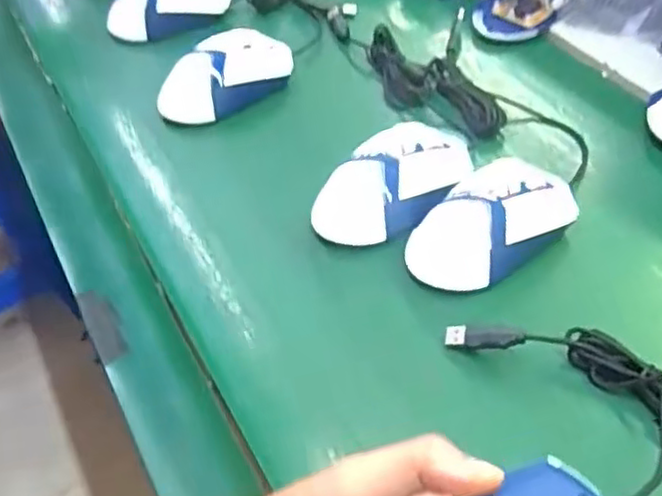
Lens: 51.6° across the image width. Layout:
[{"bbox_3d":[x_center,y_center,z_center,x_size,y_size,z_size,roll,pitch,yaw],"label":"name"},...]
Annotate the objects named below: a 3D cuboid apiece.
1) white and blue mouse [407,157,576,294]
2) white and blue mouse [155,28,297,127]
[{"bbox_3d":[0.107,-0.013,0.453,0.119,0.044,0.072,-30,62,-23],"label":"white and blue mouse"},{"bbox_3d":[-0.088,-0.146,0.593,0.124,0.041,0.066,-36,64,-26],"label":"white and blue mouse"}]

